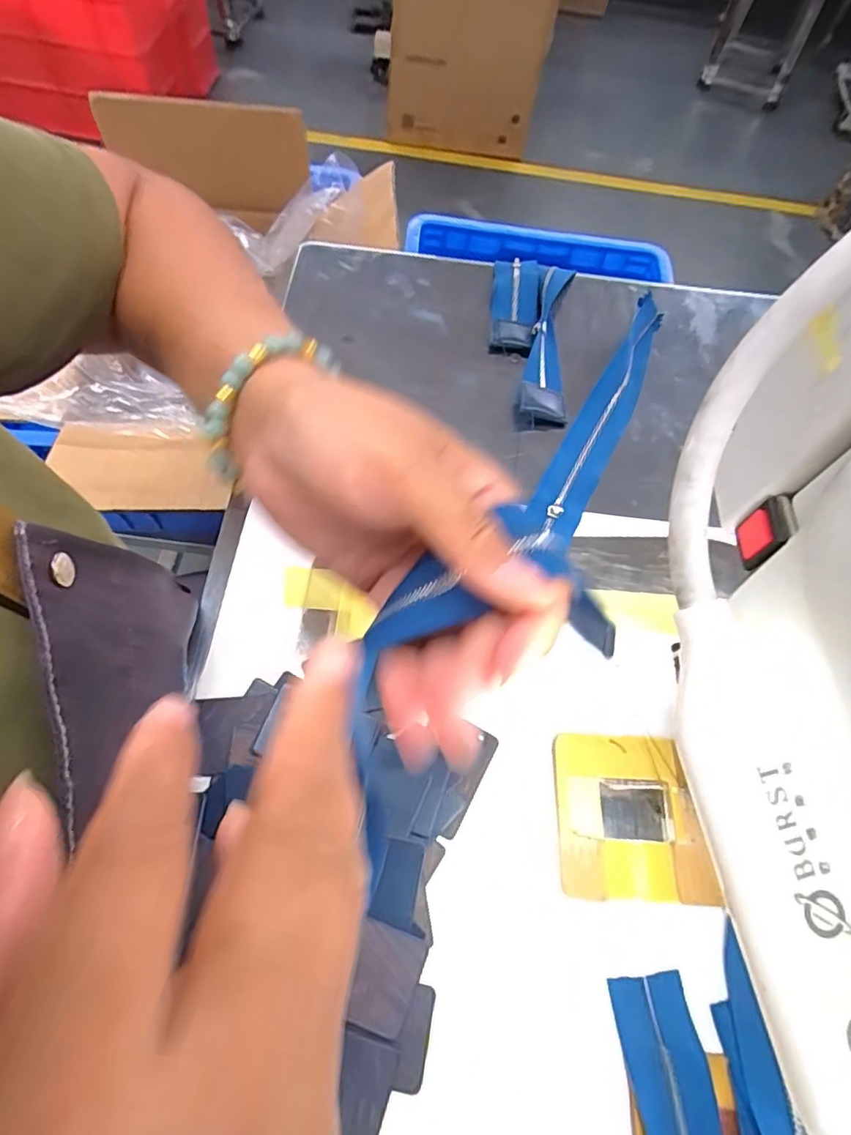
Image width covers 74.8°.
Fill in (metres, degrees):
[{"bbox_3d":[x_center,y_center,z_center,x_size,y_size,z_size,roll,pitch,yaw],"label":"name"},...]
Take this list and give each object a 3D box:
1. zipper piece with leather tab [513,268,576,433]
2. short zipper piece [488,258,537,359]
[{"bbox_3d":[0.091,-0.163,0.402,0.032,0.012,0.168,13,64,1],"label":"zipper piece with leather tab"},{"bbox_3d":[0.066,-0.201,0.417,0.032,0.009,0.098,7,64,-2],"label":"short zipper piece"}]

